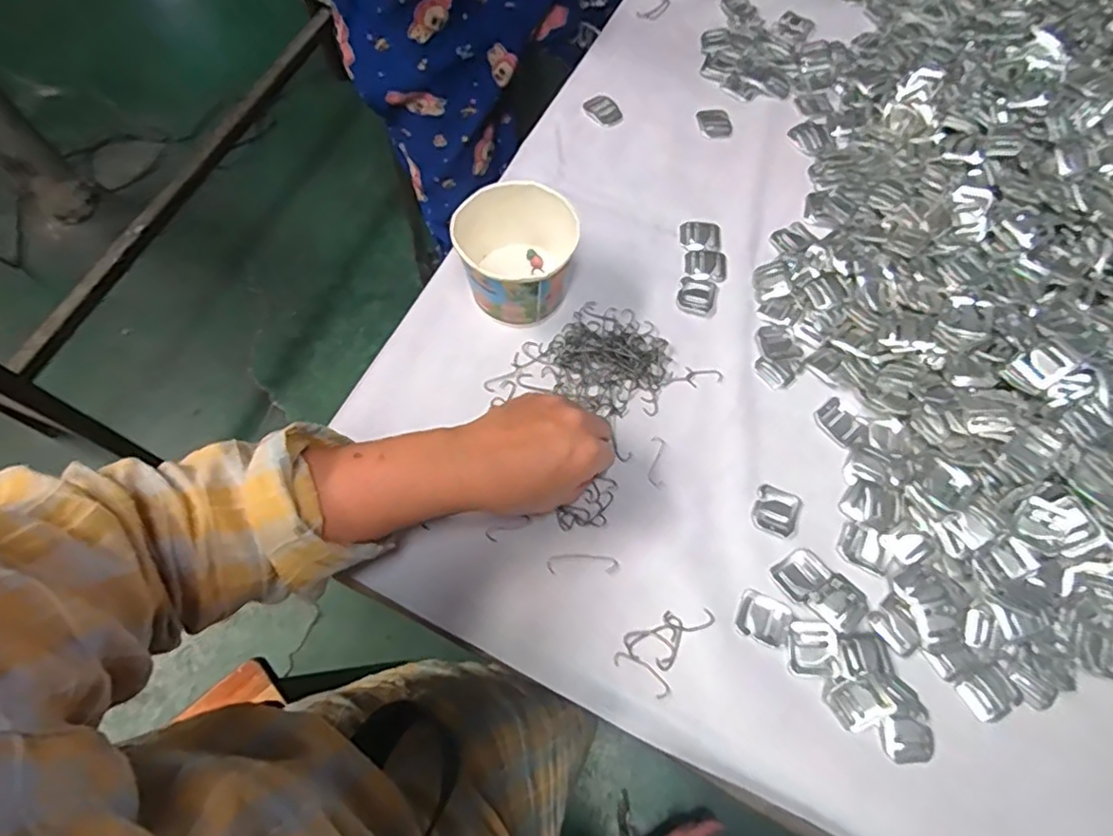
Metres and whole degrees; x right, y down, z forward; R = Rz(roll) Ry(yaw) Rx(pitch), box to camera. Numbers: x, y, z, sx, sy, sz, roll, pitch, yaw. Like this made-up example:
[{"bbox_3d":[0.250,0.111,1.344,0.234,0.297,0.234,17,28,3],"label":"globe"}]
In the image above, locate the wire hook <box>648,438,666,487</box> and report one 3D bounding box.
[{"bbox_3d":[0.076,0.033,0.467,0.013,0.004,0.040,3,66,1],"label":"wire hook"}]

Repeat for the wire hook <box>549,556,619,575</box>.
[{"bbox_3d":[0.019,0.103,0.431,0.050,0.004,0.013,2,66,0],"label":"wire hook"}]

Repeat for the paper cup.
[{"bbox_3d":[-0.031,-0.131,0.495,0.095,0.074,0.095,0,66,0],"label":"paper cup"}]

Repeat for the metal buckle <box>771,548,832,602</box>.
[{"bbox_3d":[0.173,0.109,0.431,0.033,0.006,0.028,-31,70,-13],"label":"metal buckle"}]

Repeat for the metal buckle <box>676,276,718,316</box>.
[{"bbox_3d":[0.121,-0.105,0.526,0.032,0.004,0.035,15,67,6],"label":"metal buckle"}]

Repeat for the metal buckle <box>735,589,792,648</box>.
[{"bbox_3d":[0.143,0.137,0.421,0.034,0.004,0.030,22,68,9],"label":"metal buckle"}]

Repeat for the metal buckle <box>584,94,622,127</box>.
[{"bbox_3d":[0.047,-0.308,0.613,0.039,0.007,0.028,40,72,15],"label":"metal buckle"}]

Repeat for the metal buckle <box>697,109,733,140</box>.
[{"bbox_3d":[0.158,-0.293,0.608,0.033,0.004,0.037,-11,67,-5],"label":"metal buckle"}]

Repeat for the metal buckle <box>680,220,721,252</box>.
[{"bbox_3d":[0.130,-0.165,0.552,0.035,0.004,0.033,0,66,0],"label":"metal buckle"}]

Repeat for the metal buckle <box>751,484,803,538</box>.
[{"bbox_3d":[0.162,0.068,0.450,0.032,0.004,0.034,20,68,8],"label":"metal buckle"}]

